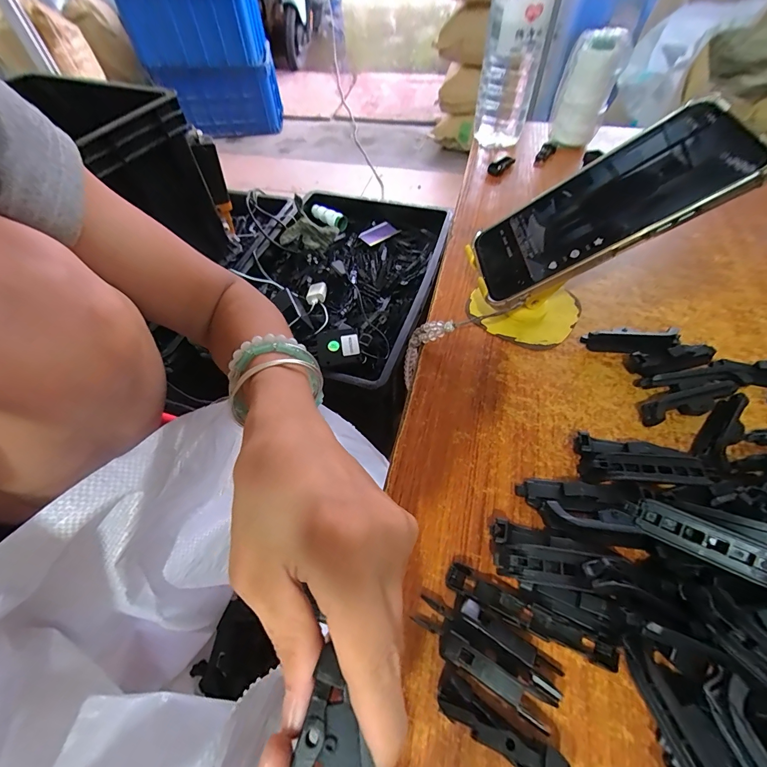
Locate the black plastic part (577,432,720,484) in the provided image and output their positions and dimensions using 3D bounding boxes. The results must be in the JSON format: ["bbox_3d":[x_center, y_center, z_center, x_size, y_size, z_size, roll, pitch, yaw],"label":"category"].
[{"bbox_3d":[0.166,0.052,0.242,0.077,0.016,0.030,4,54,5],"label":"black plastic part"}]

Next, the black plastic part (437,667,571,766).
[{"bbox_3d":[0.051,0.158,0.169,0.058,0.017,0.016,27,59,20],"label":"black plastic part"}]

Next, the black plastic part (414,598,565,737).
[{"bbox_3d":[0.051,0.134,0.188,0.072,0.014,0.028,27,59,20],"label":"black plastic part"}]

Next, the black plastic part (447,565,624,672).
[{"bbox_3d":[0.076,0.123,0.197,0.087,0.011,0.015,21,57,17],"label":"black plastic part"}]

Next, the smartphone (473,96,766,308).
[{"bbox_3d":[0.145,-0.119,0.259,0.166,0.012,0.079,-25,53,27],"label":"smartphone"}]

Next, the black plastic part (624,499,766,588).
[{"bbox_3d":[0.166,0.081,0.189,0.072,0.005,0.019,22,99,33],"label":"black plastic part"}]

